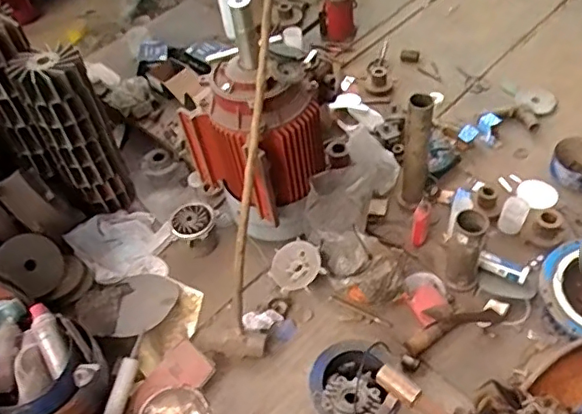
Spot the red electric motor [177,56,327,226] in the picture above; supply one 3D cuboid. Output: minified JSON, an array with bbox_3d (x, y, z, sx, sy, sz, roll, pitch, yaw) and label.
[{"bbox_3d":[-0.098,-0.219,1.674,0.302,0.420,0.317,-37,54,-23],"label":"red electric motor"}]

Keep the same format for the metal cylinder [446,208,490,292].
[{"bbox_3d":[0.510,0.135,1.640,0.101,0.288,0.095,14,52,19],"label":"metal cylinder"}]

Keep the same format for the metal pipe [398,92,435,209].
[{"bbox_3d":[0.395,-0.165,1.784,0.083,0.423,0.081,11,51,16],"label":"metal pipe"}]

